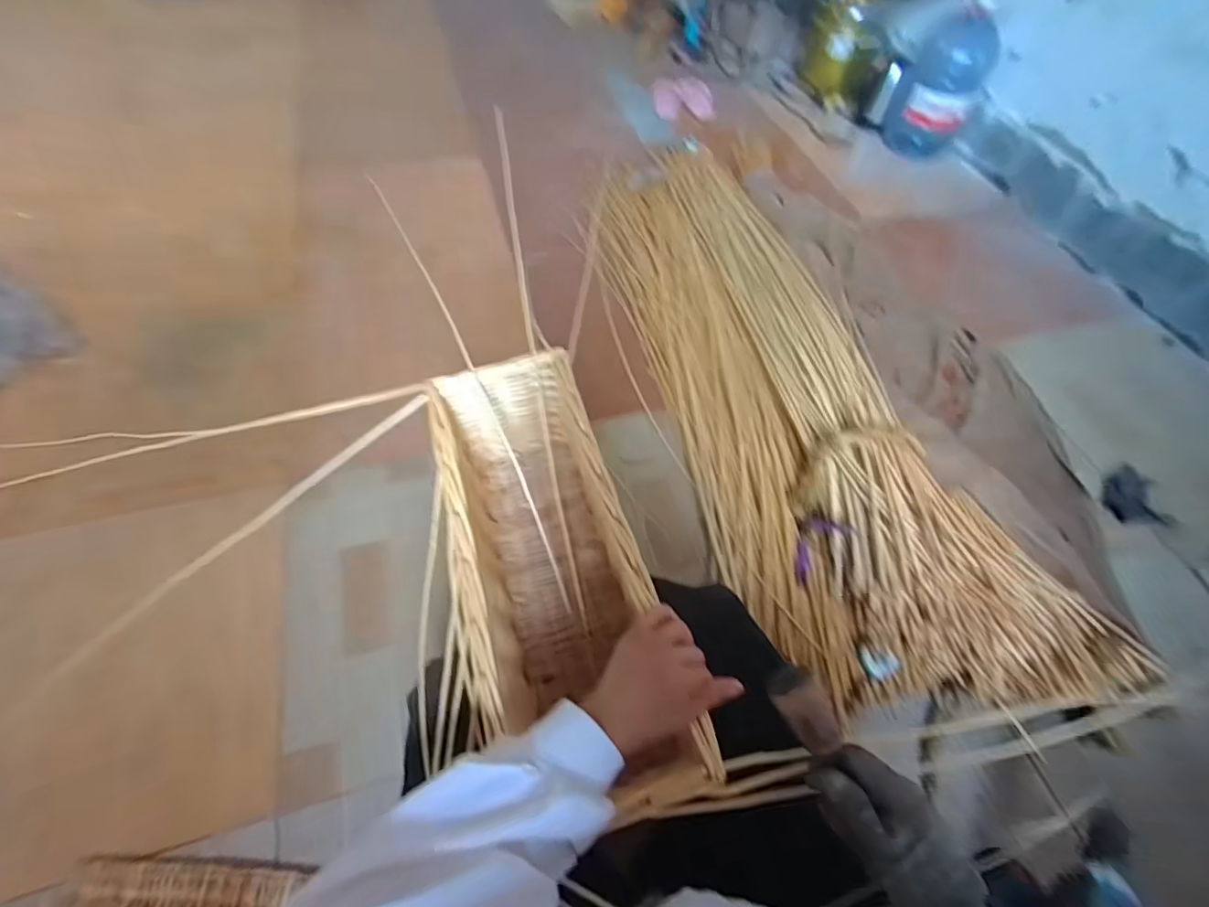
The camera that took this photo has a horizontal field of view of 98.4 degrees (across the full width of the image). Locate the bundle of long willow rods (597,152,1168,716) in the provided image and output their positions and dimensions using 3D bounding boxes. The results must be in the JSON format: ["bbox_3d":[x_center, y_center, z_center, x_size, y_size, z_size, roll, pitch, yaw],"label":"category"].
[{"bbox_3d":[0.389,-0.263,1.242,0.617,0.202,1.692,-12,58,-10],"label":"bundle of long willow rods"}]

